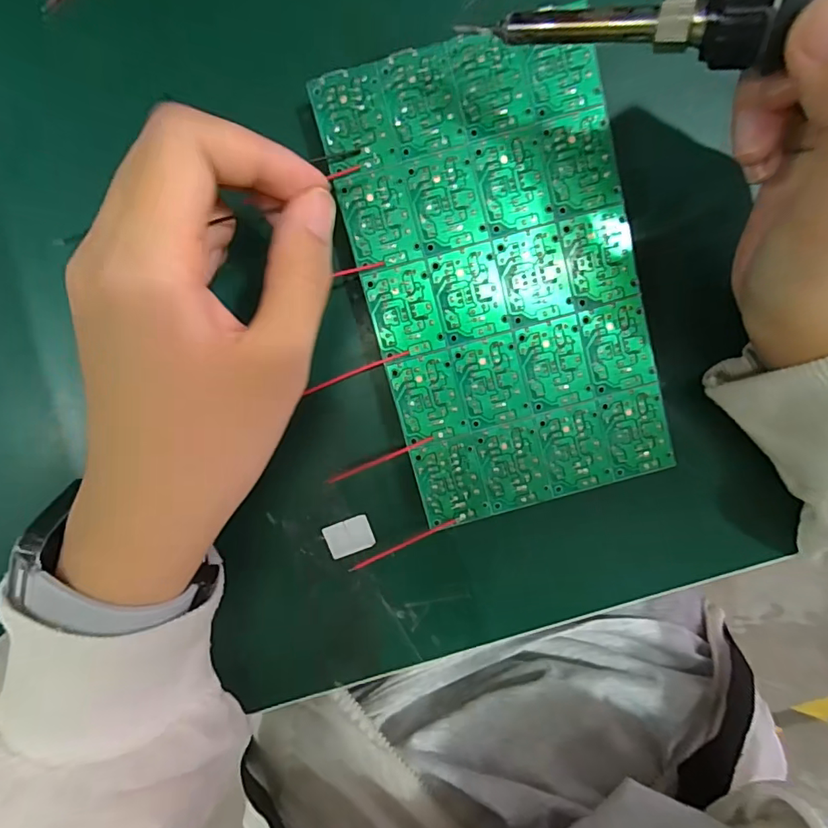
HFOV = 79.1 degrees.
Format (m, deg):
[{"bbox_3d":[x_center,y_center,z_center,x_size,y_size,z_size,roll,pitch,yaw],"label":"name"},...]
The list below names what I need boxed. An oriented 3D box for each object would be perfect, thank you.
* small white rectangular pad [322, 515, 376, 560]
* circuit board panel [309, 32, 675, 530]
[{"bbox_3d":[-0.028,0.053,0.216,0.020,0.004,0.015,-19,97,1],"label":"small white rectangular pad"},{"bbox_3d":[0.034,-0.049,0.191,0.101,0.004,0.169,-15,98,1],"label":"circuit board panel"}]

